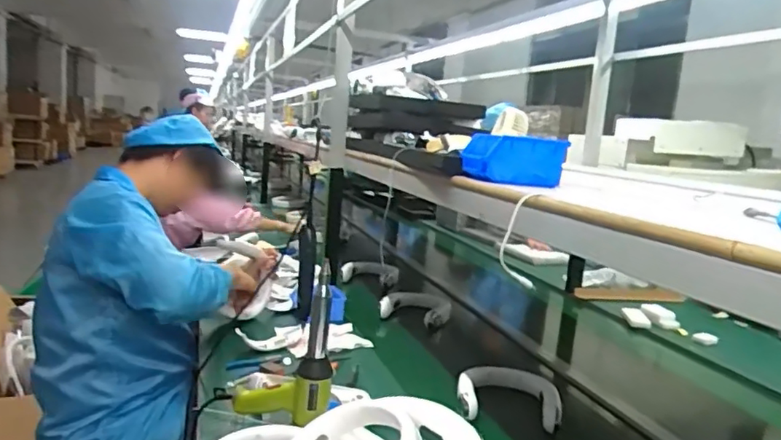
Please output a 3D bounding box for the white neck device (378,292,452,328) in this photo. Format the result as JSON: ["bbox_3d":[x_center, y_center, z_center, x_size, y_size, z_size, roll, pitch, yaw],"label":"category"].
[{"bbox_3d":[0.082,0.257,1.741,0.197,0.048,0.215,6,9,13],"label":"white neck device"}]

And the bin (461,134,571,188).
[{"bbox_3d":[0.201,-0.098,0.938,0.163,0.072,0.089,3,9,-1],"label":"bin"}]

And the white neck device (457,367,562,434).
[{"bbox_3d":[0.248,0.360,1.207,0.208,0.057,0.232,5,9,8],"label":"white neck device"}]

